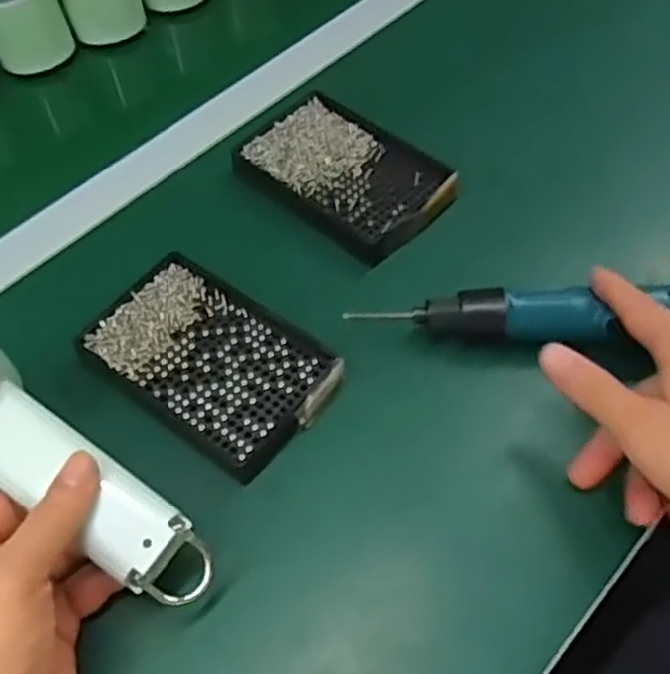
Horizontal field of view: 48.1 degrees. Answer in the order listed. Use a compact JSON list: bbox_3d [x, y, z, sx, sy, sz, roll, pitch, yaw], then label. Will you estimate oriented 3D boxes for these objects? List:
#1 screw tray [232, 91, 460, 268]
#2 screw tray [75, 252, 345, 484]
[{"bbox_3d":[0.008,-0.116,0.531,0.096,0.023,0.144,-39,66,-20],"label":"screw tray"},{"bbox_3d":[-0.074,0.013,0.445,0.140,0.020,0.088,33,63,22],"label":"screw tray"}]

